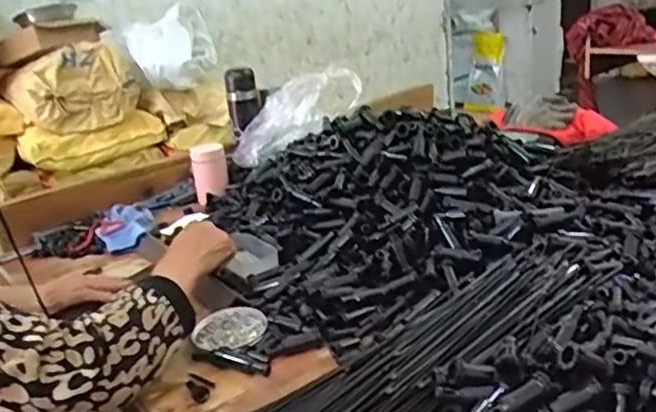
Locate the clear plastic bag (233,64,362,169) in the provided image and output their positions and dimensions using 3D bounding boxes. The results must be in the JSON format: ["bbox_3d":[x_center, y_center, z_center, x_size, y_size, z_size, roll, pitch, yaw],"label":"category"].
[{"bbox_3d":[-0.073,-0.182,1.285,0.291,0.093,0.113,-33,24,4],"label":"clear plastic bag"}]

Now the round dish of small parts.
[{"bbox_3d":[-0.125,0.154,0.827,0.090,0.017,0.086,-5,24,2],"label":"round dish of small parts"}]

